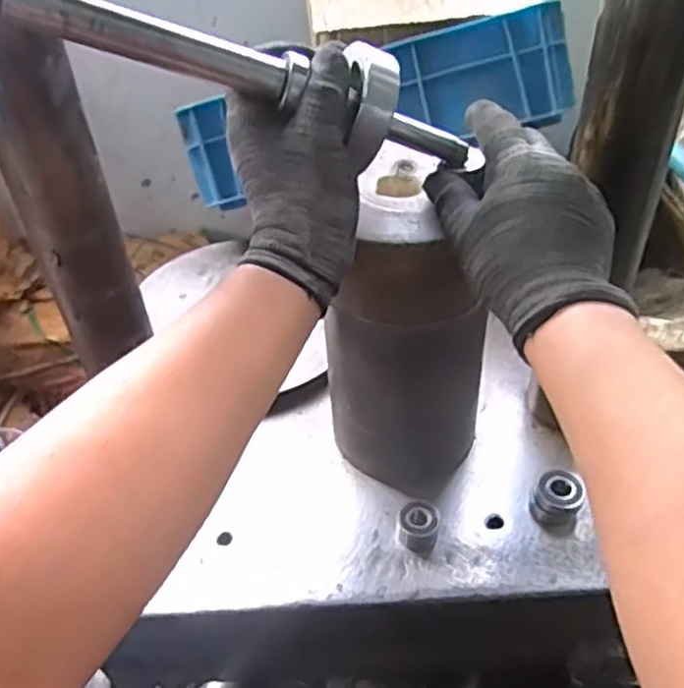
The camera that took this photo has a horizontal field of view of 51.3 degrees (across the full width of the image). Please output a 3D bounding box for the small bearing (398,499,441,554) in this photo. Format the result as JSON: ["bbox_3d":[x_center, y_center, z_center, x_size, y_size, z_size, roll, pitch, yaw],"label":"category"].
[{"bbox_3d":[0.062,0.149,0.578,0.033,0.031,0.032,3,43,8],"label":"small bearing"}]

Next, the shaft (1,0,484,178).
[{"bbox_3d":[-0.034,-0.155,0.406,0.288,0.049,0.045,11,38,-21],"label":"shaft"}]

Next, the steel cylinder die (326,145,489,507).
[{"bbox_3d":[0.057,-0.003,0.571,0.102,0.263,0.114,22,48,26],"label":"steel cylinder die"}]

